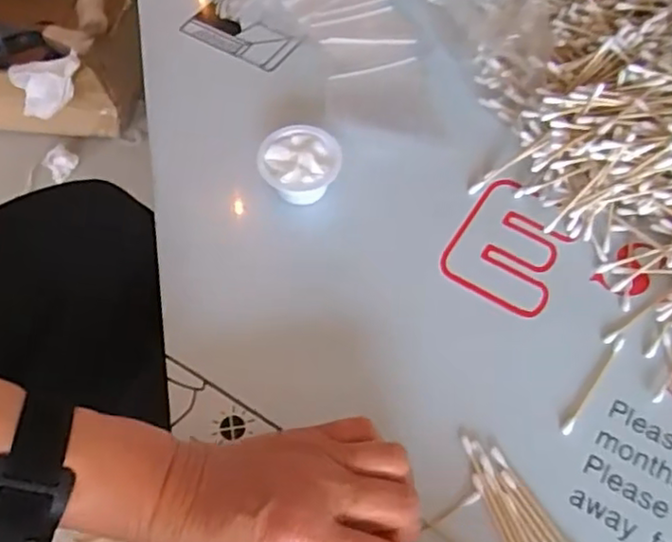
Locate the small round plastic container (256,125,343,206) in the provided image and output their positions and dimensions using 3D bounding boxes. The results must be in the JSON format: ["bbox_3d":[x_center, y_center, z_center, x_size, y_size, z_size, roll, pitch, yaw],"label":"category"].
[{"bbox_3d":[-0.023,-0.066,0.443,0.053,0.033,0.052,0,59,0],"label":"small round plastic container"}]

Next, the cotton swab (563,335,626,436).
[{"bbox_3d":[0.147,0.064,0.374,0.006,0.004,0.070,33,64,19],"label":"cotton swab"}]

